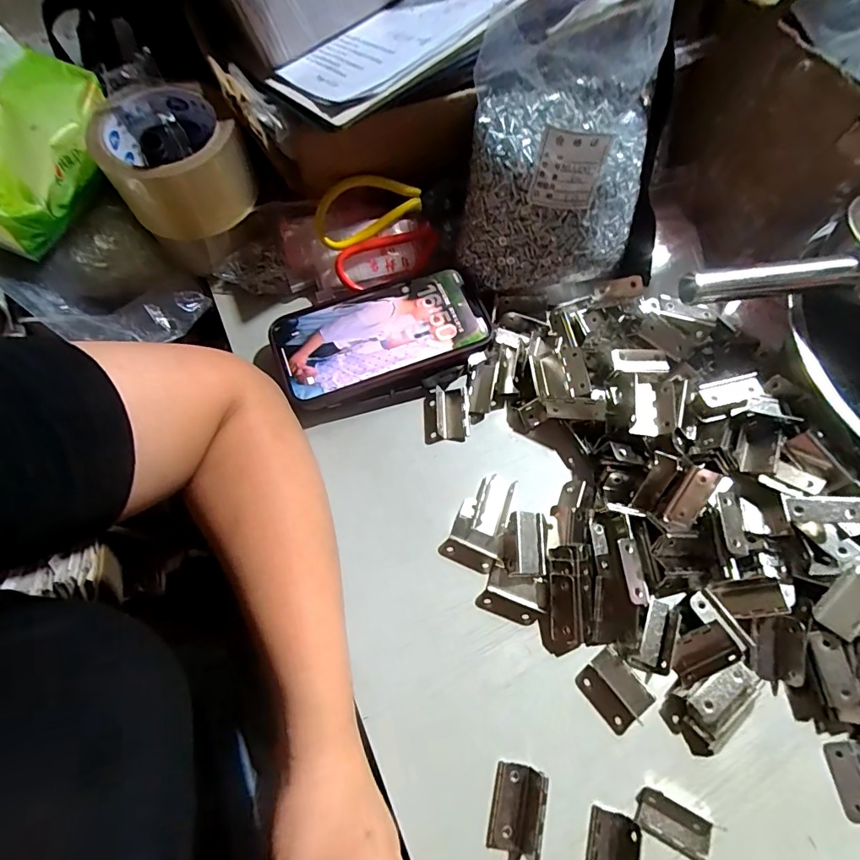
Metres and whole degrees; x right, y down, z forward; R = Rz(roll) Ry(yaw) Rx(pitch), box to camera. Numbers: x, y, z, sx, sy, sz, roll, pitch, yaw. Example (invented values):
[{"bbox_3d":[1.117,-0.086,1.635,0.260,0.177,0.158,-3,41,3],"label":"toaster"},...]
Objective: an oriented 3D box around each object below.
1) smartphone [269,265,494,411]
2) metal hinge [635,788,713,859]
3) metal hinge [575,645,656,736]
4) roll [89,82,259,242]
[{"bbox_3d":[-0.036,-0.073,0.360,0.159,0.010,0.080,-18,70,-8],"label":"smartphone"},{"bbox_3d":[0.141,0.228,0.272,0.041,0.004,0.021,28,71,9],"label":"metal hinge"},{"bbox_3d":[0.117,0.165,0.298,0.034,0.004,0.041,-37,74,-14],"label":"metal hinge"},{"bbox_3d":[-0.184,-0.190,0.343,0.086,0.068,0.085,0,69,-1],"label":"roll"}]

